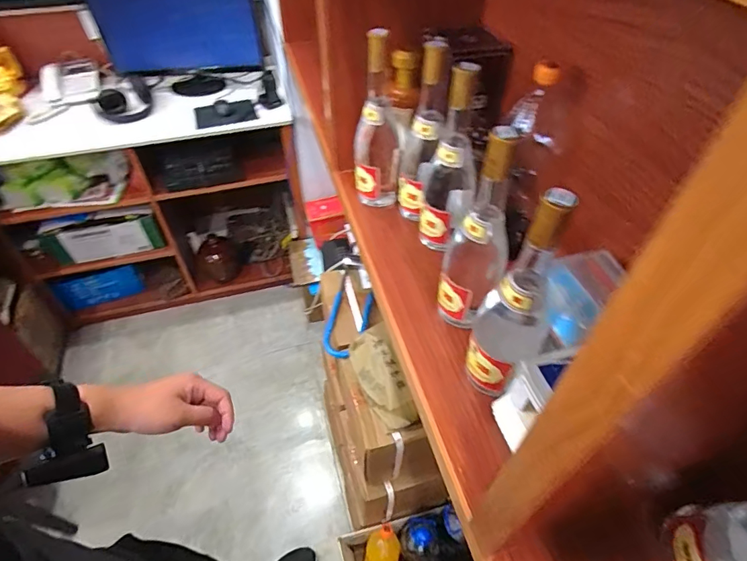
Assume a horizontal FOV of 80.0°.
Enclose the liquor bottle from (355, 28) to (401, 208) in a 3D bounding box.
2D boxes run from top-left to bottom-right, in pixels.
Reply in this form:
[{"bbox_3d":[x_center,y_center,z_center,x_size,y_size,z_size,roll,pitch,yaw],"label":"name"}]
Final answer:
[{"bbox_3d":[0.008,-0.240,0.691,0.067,0.266,0.089,1,49,-1],"label":"liquor bottle"}]

